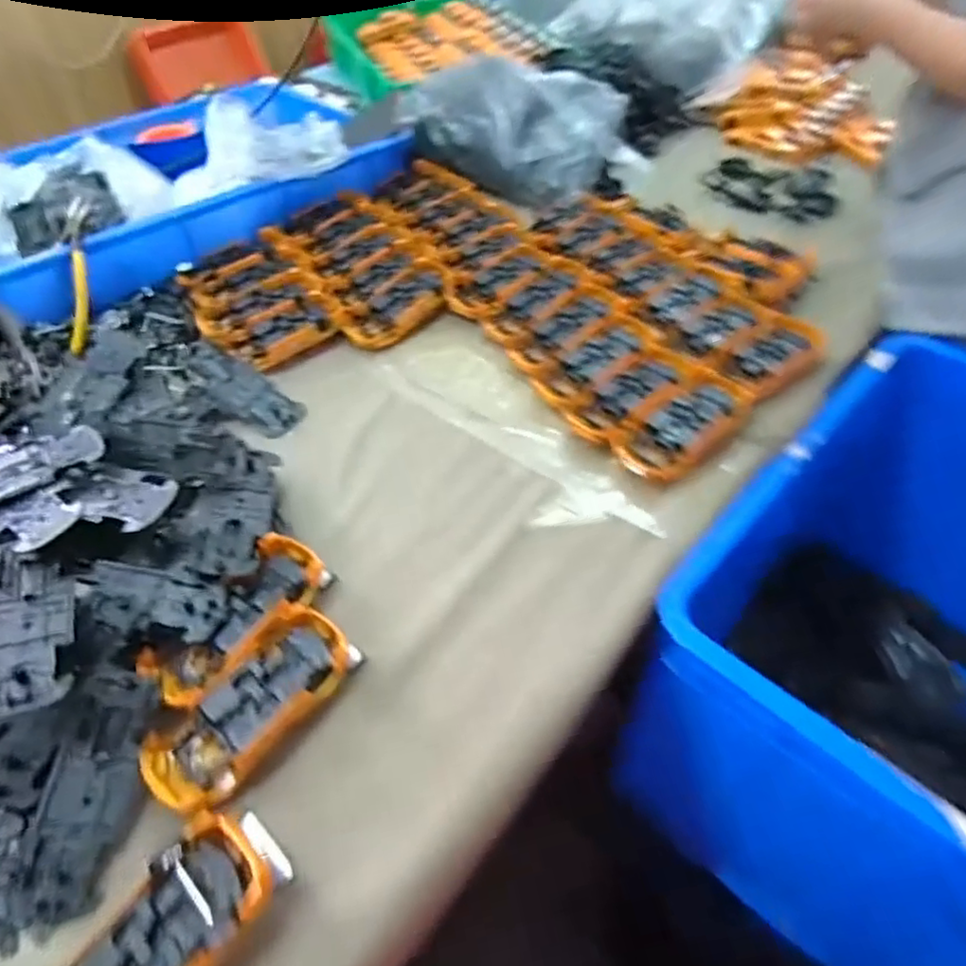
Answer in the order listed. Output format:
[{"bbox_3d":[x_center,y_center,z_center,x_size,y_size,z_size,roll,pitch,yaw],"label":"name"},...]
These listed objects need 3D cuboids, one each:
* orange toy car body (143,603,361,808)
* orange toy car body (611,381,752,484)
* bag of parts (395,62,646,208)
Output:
[{"bbox_3d":[-0.141,0.138,0.398,0.061,0.030,0.129,31,60,24],"label":"orange toy car body"},{"bbox_3d":[0.171,-0.045,0.545,0.129,0.023,0.064,-31,56,-19],"label":"orange toy car body"},{"bbox_3d":[0.060,-0.512,0.886,0.284,0.099,0.225,29,59,24],"label":"bag of parts"}]

